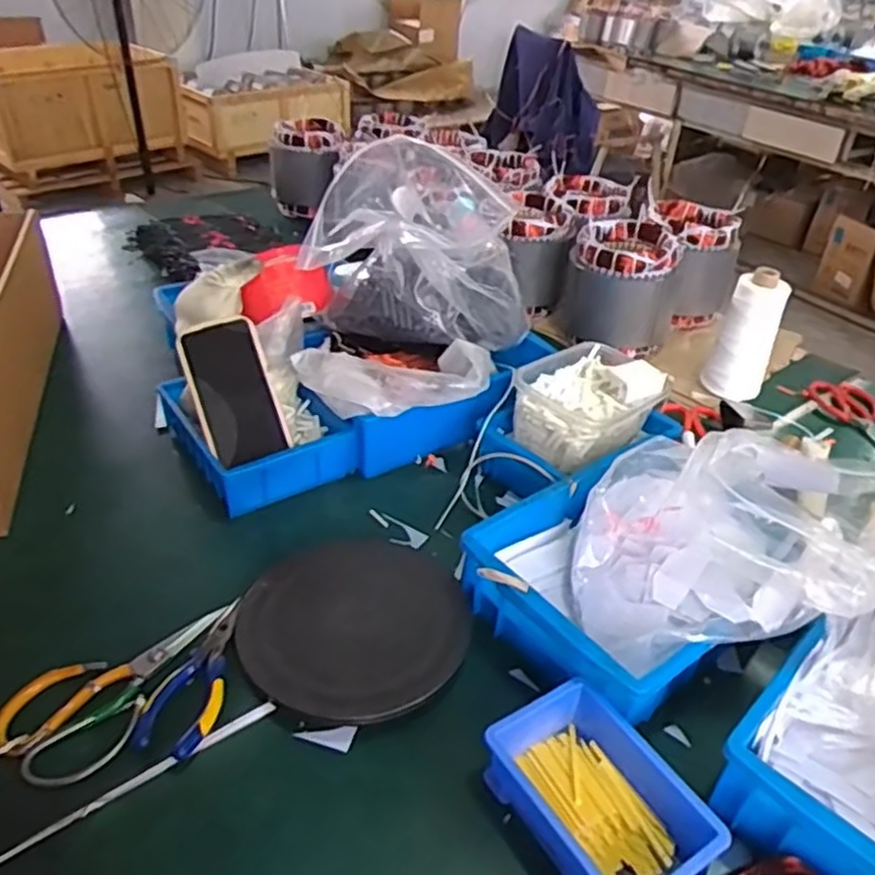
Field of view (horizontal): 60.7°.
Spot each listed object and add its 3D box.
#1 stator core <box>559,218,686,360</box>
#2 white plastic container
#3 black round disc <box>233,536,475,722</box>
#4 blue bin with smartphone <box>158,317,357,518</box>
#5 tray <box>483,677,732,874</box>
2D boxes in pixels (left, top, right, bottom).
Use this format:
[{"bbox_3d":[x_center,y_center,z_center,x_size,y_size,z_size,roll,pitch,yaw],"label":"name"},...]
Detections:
[{"bbox_3d":[0.266,-0.225,1.089,0.151,0.135,0.142,12,37,13],"label":"stator core"},{"bbox_3d":[0.168,-0.041,0.826,0.121,0.065,0.175,29,43,31],"label":"white plastic container"},{"bbox_3d":[-0.071,0.152,0.644,0.188,0.028,0.196,2,36,-1],"label":"black round disc"},{"bbox_3d":[-0.196,-0.038,0.805,0.152,0.151,0.190,-19,41,-27],"label":"blue bin with smartphone"},{"bbox_3d":[0.114,0.252,0.519,0.109,0.057,0.146,-19,41,-28],"label":"tray"}]

